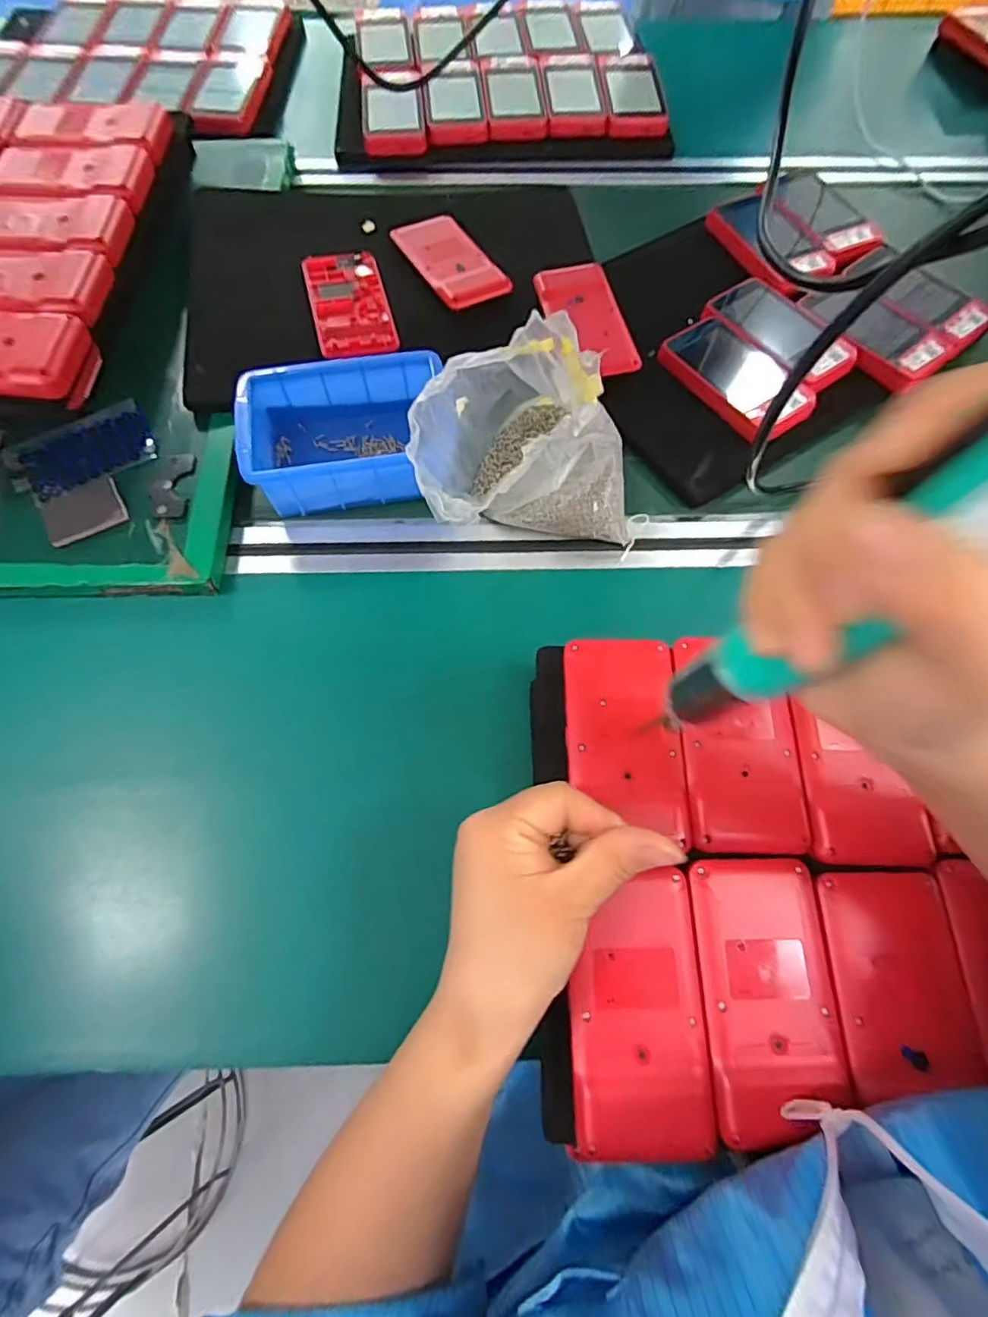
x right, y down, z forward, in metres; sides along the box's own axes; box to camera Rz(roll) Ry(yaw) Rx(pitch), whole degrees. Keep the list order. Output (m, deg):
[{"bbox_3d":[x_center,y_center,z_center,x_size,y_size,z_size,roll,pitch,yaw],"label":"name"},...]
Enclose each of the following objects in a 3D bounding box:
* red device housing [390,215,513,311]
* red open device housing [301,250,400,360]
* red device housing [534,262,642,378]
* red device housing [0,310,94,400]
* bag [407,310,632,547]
[{"bbox_3d":[-0.039,-0.347,0.488,0.061,0.007,0.117,-27,68,-13],"label":"red device housing"},{"bbox_3d":[-0.119,-0.292,0.464,0.062,0.011,0.121,-14,70,-8],"label":"red open device housing"},{"bbox_3d":[0.079,-0.278,0.462,0.059,0.009,0.118,-14,72,-6],"label":"red device housing"},{"bbox_3d":[-0.352,-0.211,0.385,0.125,0.014,0.070,4,69,1],"label":"red device housing"},{"bbox_3d":[0.020,-0.150,0.366,0.152,0.117,0.121,-14,70,-8],"label":"bag"}]

